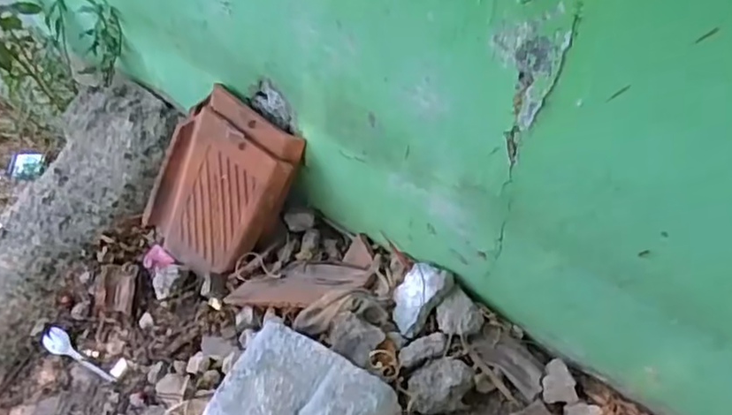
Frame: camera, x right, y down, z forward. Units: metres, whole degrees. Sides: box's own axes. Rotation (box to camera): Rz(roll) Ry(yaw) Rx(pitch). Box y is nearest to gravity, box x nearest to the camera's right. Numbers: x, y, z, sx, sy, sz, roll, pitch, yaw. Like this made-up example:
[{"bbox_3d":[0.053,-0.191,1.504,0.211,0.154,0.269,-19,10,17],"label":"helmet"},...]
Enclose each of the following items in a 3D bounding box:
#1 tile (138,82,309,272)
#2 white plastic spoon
[{"bbox_3d":[-0.253,-0.033,1.065,0.217,0.333,0.052,40,31,8],"label":"tile"},{"bbox_3d":[-0.470,0.249,1.037,0.161,0.011,0.036,28,61,23],"label":"white plastic spoon"}]

